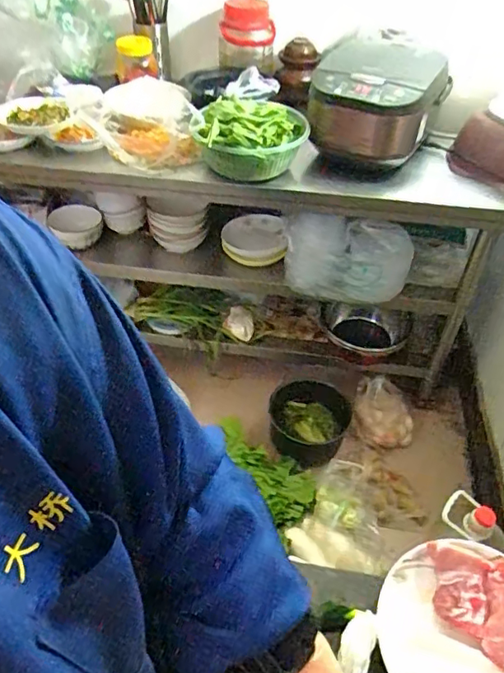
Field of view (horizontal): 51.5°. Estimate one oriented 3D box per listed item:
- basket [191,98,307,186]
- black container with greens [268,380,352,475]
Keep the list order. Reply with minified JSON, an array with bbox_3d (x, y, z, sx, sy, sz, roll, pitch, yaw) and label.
[{"bbox_3d":[-0.004,-0.426,1.134,0.223,0.116,0.187,25,49,21],"label":"basket"},{"bbox_3d":[0.173,0.271,1.594,0.249,0.127,0.299,6,45,5],"label":"black container with greens"}]

